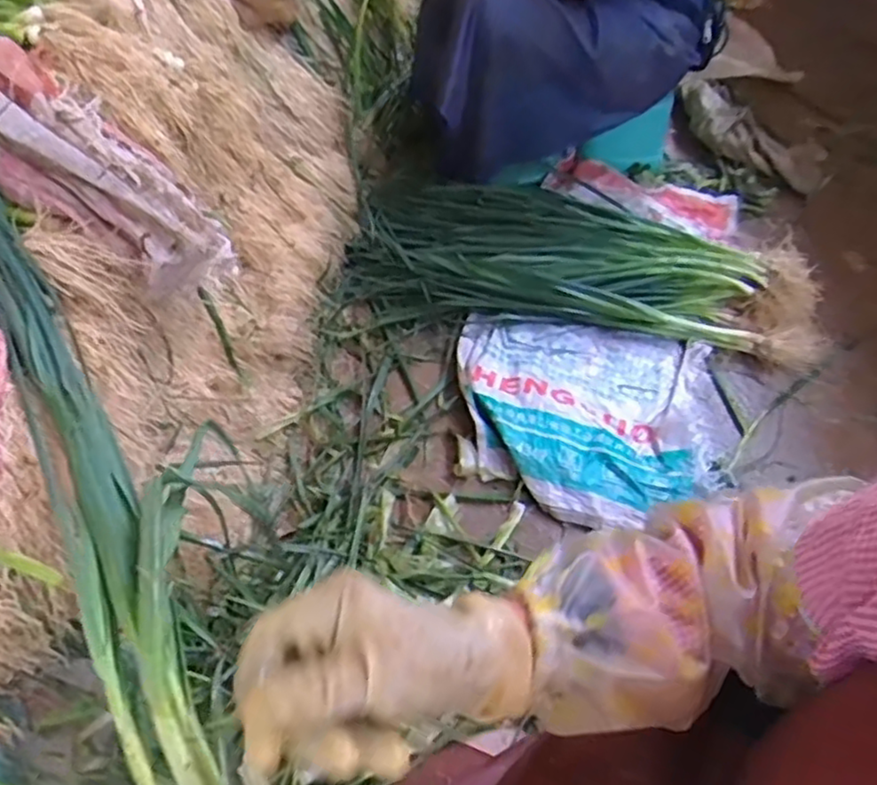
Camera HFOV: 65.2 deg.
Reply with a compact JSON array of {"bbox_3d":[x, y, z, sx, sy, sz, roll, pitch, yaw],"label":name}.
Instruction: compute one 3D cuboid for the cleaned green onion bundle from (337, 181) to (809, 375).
[{"bbox_3d":[0.270,-0.248,1.298,0.853,0.106,0.362,6,53,4],"label":"cleaned green onion bundle"}]

